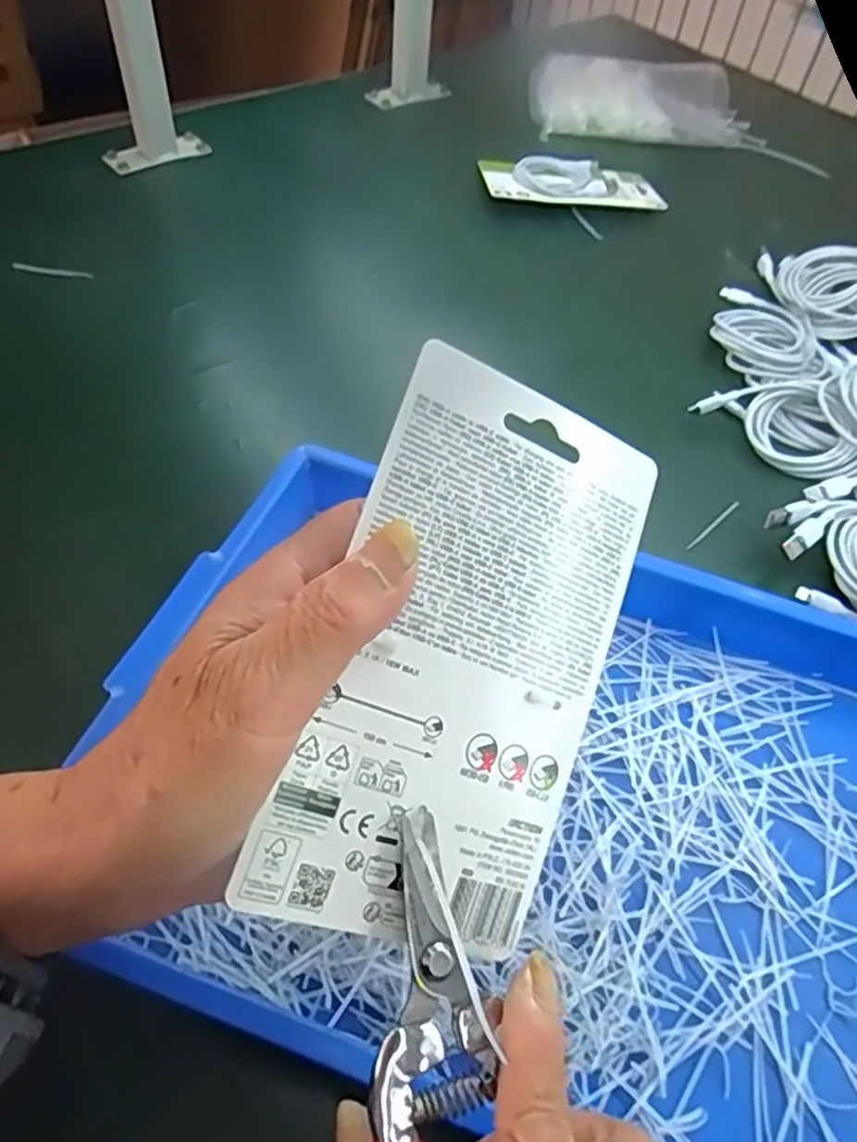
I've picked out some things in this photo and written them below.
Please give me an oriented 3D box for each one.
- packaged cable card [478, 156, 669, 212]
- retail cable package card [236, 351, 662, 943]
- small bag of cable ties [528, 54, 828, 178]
[{"bbox_3d":[0.144,-0.387,0.745,0.179,0.021,0.084,-3,53,-7],"label":"packaged cable card"},{"bbox_3d":[0.014,0.026,0.238,0.095,0.004,0.174,21,80,-22],"label":"retail cable package card"},{"bbox_3d":[0.261,-0.496,0.804,0.304,0.029,0.146,5,53,-1],"label":"small bag of cable ties"}]

